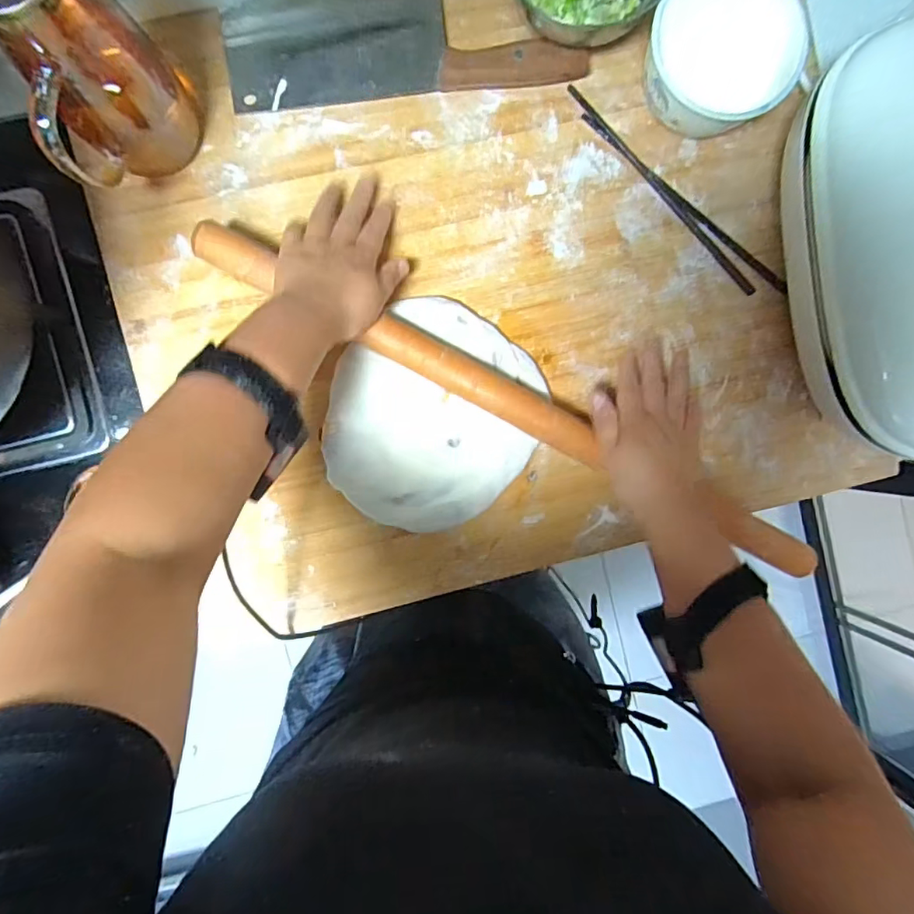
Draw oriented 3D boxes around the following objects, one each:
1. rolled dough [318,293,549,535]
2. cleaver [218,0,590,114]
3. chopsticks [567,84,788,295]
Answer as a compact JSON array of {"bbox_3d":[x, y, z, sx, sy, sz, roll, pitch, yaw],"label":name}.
[{"bbox_3d":[-0.020,-0.035,0.462,0.177,0.013,0.195,13,91,-4],"label":"rolled dough"},{"bbox_3d":[-0.044,-0.354,0.448,0.294,0.021,0.091,-7,92,-3],"label":"cleaver"},{"bbox_3d":[0.192,-0.233,0.465,0.023,0.018,0.251,-45,94,-1],"label":"chopsticks"}]

